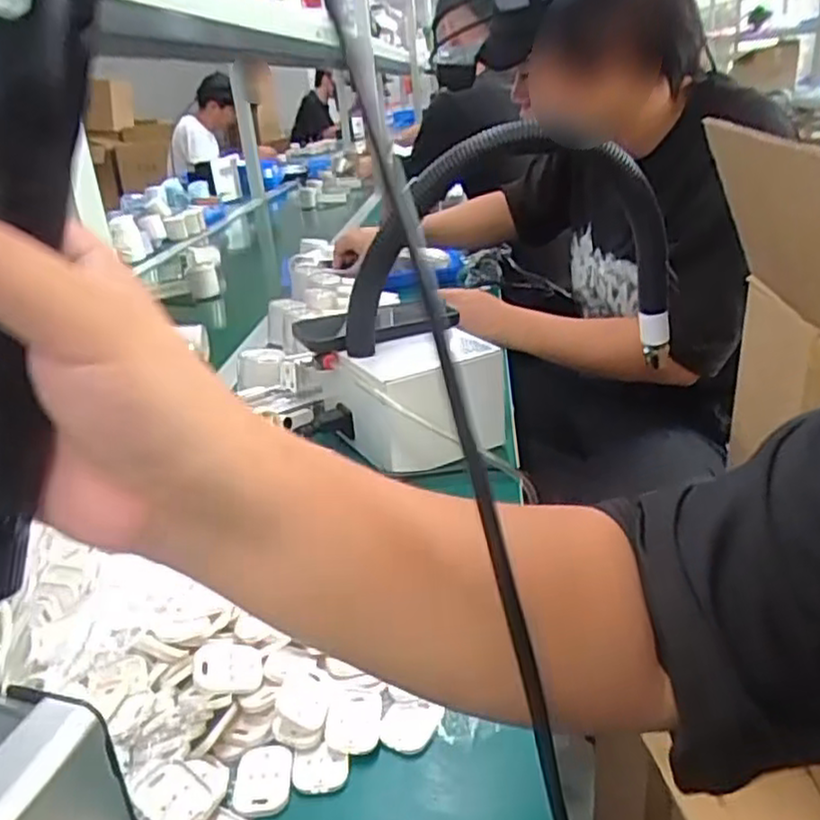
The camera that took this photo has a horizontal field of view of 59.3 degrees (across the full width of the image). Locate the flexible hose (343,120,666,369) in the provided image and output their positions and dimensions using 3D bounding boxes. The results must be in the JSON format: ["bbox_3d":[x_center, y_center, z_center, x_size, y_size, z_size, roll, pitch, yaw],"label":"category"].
[{"bbox_3d":[0.090,-0.149,0.667,0.308,0.213,0.039,-7,24,-4],"label":"flexible hose"}]

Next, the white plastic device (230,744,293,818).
[{"bbox_3d":[-0.080,0.199,0.390,0.031,0.004,0.039,-5,24,2],"label":"white plastic device"}]

